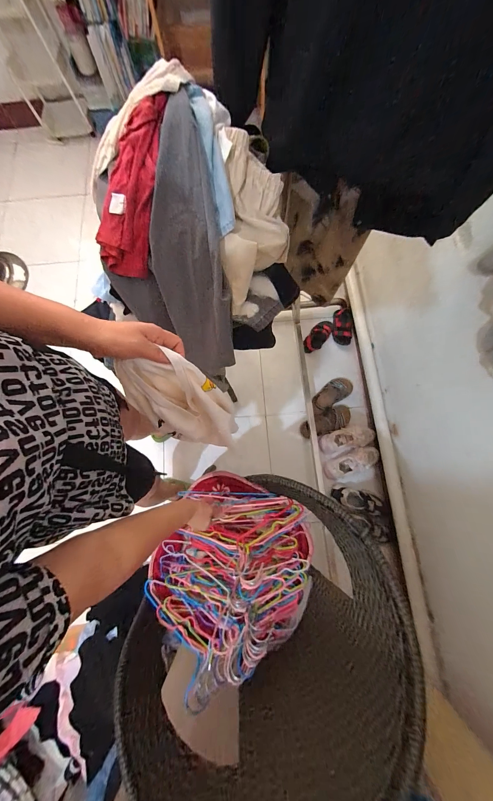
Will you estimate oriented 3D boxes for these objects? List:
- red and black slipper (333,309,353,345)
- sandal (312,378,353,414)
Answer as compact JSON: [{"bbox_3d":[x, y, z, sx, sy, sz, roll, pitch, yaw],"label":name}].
[{"bbox_3d":[0.495,-0.386,1.344,0.093,0.078,0.186,3,76,2],"label":"red and black slipper"},{"bbox_3d":[0.409,-0.033,1.272,0.238,0.051,0.109,-31,78,-6],"label":"sandal"}]

